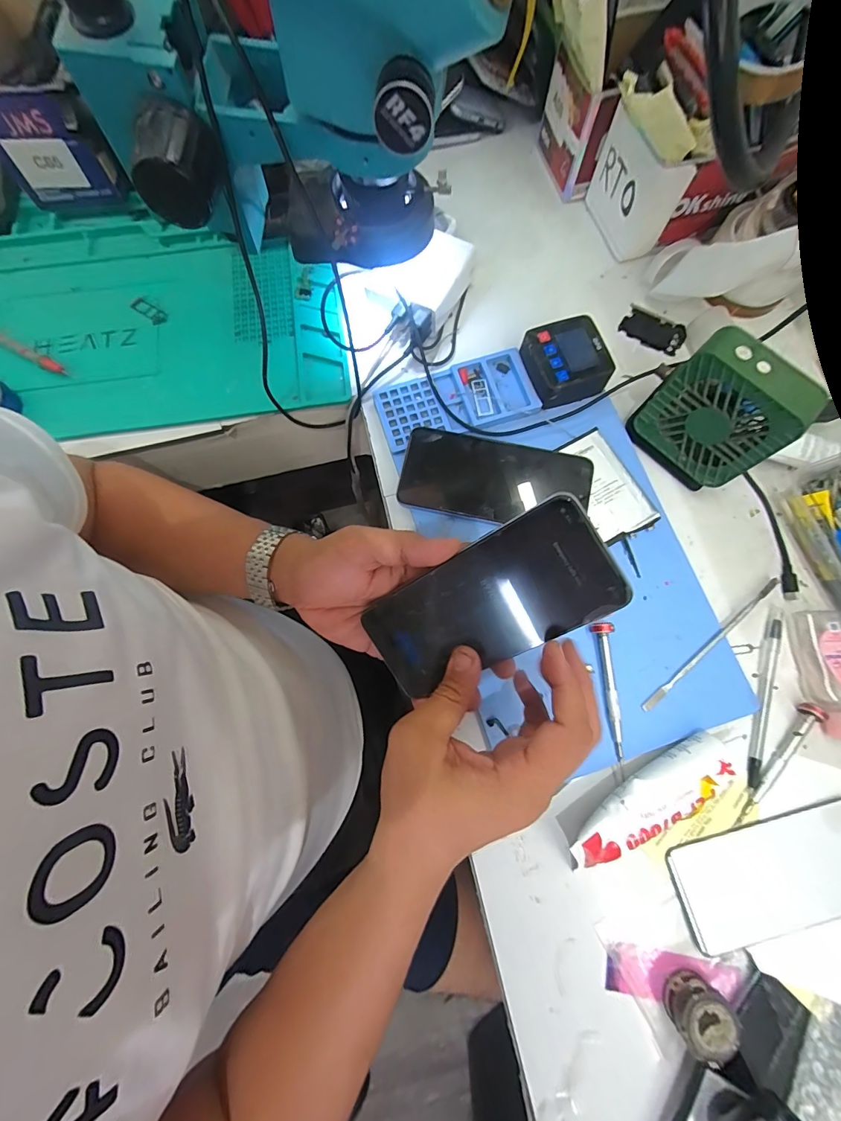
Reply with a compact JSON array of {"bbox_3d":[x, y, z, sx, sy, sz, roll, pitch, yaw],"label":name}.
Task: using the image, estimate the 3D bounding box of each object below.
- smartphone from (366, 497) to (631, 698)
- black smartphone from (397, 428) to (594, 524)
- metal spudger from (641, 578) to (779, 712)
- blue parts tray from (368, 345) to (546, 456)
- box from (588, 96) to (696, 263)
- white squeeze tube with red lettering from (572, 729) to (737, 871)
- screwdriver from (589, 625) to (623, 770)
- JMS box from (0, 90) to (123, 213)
[{"bbox_3d":[0.037,0.029,0.257,0.157,0.004,0.071,-31,92,24],"label":"smartphone"},{"bbox_3d":[0.067,-0.072,0.375,0.167,0.014,0.075,13,77,3],"label":"black smartphone"},{"bbox_3d":[0.248,0.070,0.354,0.168,0.009,0.007,-38,79,-8],"label":"metal spudger"},{"bbox_3d":[0.034,-0.154,0.405,0.149,0.017,0.070,-16,77,-4],"label":"blue parts tray"},{"bbox_3d":[0.216,-0.380,0.426,0.038,0.091,0.093,-19,77,-4],"label":"box"},{"bbox_3d":[0.170,0.182,0.312,0.136,0.039,0.044,-29,78,-7],"label":"white squeeze tube with red lettering"},{"bbox_3d":[0.156,0.105,0.336,0.014,0.018,0.107,-7,76,-1],"label":"screwdriver"},{"bbox_3d":[-0.374,-0.406,0.418,0.112,0.099,0.021,2,76,1],"label":"JMS box"}]

